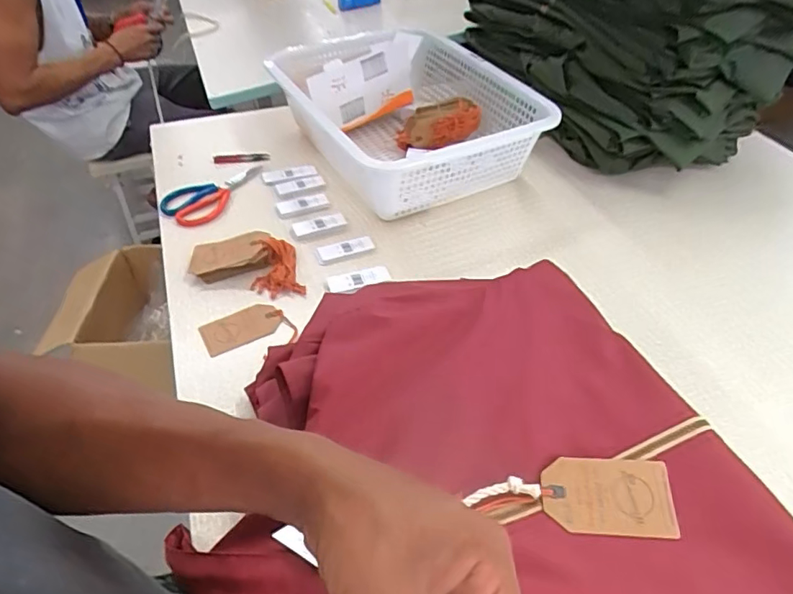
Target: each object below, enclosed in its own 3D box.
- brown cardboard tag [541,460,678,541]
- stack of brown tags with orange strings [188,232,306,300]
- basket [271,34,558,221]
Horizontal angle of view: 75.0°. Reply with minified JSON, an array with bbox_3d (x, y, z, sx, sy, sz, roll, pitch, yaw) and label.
[{"bbox_3d":[0.168,0.159,0.412,0.098,0.004,0.058,2,54,5],"label":"brown cardboard tag"},{"bbox_3d":[-0.216,-0.046,0.742,0.157,0.039,0.104,-6,45,-6],"label":"stack of brown tags with orange strings"},{"bbox_3d":[0.015,-0.323,0.934,0.350,0.174,0.454,-23,49,-21],"label":"basket"}]

